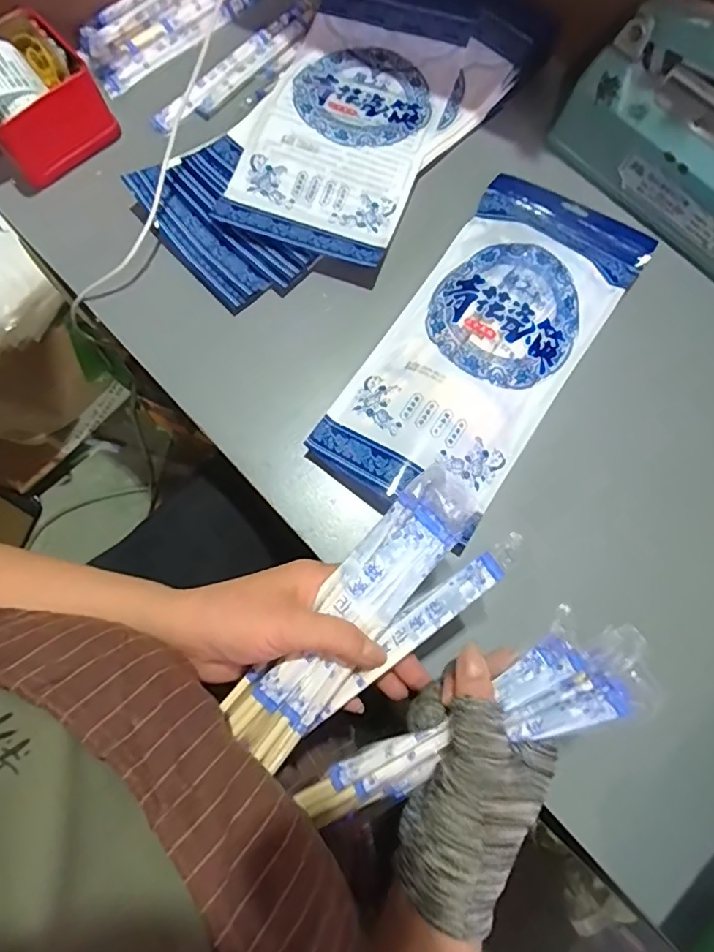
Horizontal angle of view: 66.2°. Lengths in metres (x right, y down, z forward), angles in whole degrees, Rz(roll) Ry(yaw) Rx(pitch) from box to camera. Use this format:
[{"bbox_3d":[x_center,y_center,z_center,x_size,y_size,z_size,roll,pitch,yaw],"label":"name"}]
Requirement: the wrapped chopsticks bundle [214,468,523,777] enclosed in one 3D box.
[{"bbox_3d":[0.003,0.088,0.319,0.068,0.019,0.196,43,95,9],"label":"wrapped chopsticks bundle"}]

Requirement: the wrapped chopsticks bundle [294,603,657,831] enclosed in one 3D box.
[{"bbox_3d":[0.058,0.138,0.301,0.204,0.028,0.048,-34,77,14],"label":"wrapped chopsticks bundle"}]

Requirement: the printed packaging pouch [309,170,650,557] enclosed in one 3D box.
[{"bbox_3d":[0.104,-0.107,0.433,0.138,0.025,0.313,33,77,7],"label":"printed packaging pouch"}]

